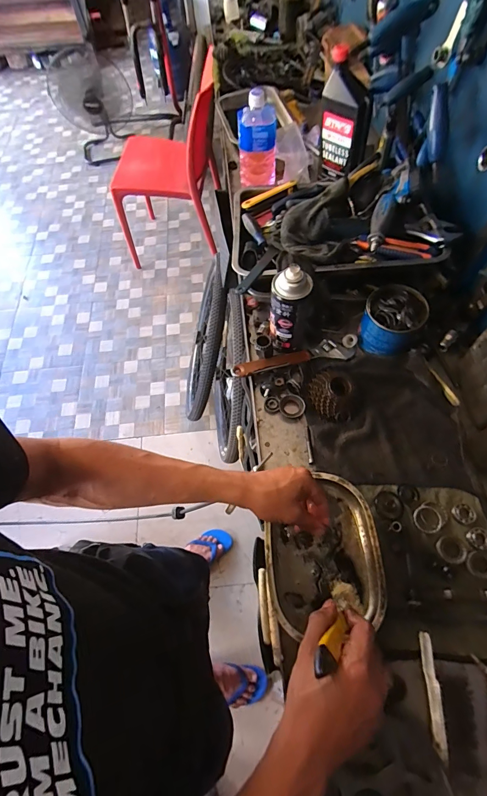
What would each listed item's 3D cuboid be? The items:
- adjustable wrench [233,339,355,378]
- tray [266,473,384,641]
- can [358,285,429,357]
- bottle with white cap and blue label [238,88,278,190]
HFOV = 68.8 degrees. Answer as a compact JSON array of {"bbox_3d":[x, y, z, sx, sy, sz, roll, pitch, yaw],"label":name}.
[{"bbox_3d":[0.094,-0.077,0.660,0.227,0.022,0.041,-13,64,-4],"label":"adjustable wrench"},{"bbox_3d":[0.111,0.214,0.507,0.151,0.029,0.192,-4,63,1],"label":"tray"},{"bbox_3d":[0.265,-0.139,0.642,0.095,0.092,0.093,-1,64,2],"label":"can"},{"bbox_3d":[0.031,-0.563,0.795,0.083,0.192,0.076,1,64,3],"label":"bottle with white cap and blue label"}]

